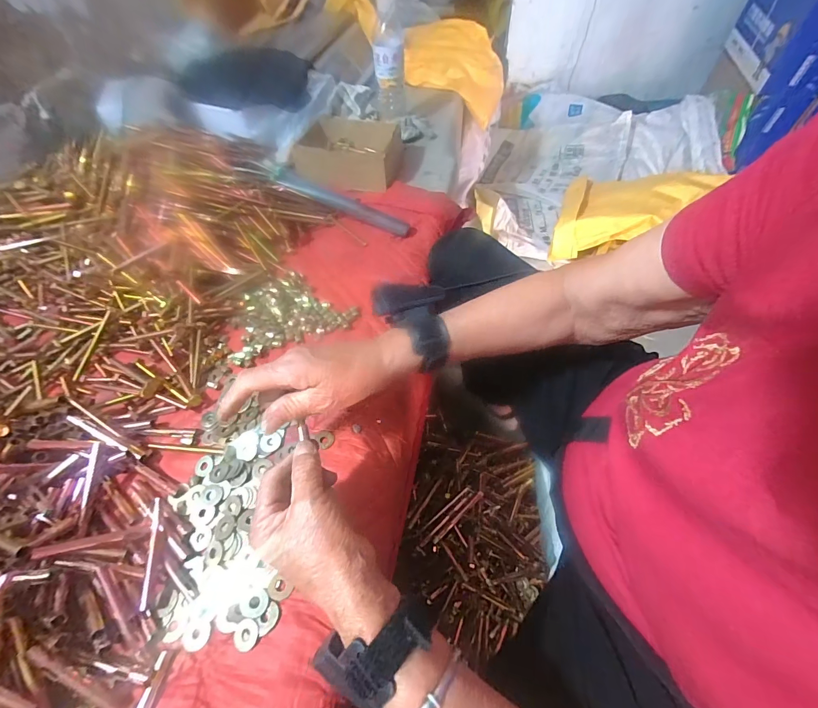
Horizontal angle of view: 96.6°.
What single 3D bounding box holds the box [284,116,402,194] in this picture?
[{"bbox_3d":[-0.121,-0.395,0.713,0.205,0.063,0.157,2,54,5],"label":"box"}]

